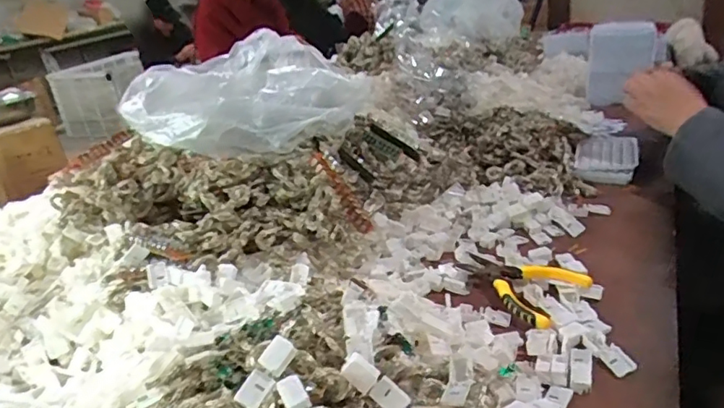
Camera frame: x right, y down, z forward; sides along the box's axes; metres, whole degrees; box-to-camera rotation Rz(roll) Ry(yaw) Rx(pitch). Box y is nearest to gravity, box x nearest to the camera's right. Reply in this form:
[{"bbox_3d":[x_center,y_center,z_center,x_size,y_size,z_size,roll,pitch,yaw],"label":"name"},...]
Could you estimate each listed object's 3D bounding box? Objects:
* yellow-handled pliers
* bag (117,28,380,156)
[{"bbox_3d":[0.177,0.086,0.643,0.098,0.019,0.142,-25,30,-32],"label":"yellow-handled pliers"},{"bbox_3d":[-0.196,-0.174,0.859,0.316,0.102,0.396,-17,27,-19],"label":"bag"}]

